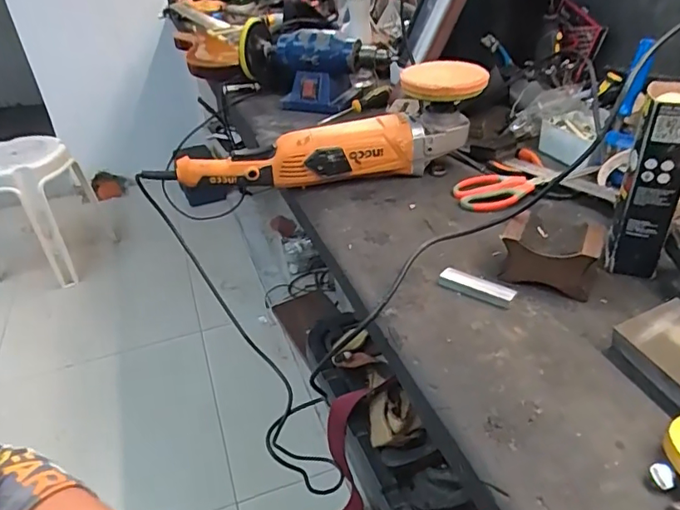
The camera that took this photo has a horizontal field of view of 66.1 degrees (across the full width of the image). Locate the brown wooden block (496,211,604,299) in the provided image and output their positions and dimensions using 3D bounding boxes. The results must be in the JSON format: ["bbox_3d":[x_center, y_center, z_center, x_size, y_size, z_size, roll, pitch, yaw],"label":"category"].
[{"bbox_3d":[0.225,0.001,0.562,0.095,0.061,0.064,12,39,24],"label":"brown wooden block"}]

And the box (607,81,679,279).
[{"bbox_3d":[0.325,-0.072,0.542,0.058,0.189,0.072,15,40,28],"label":"box"}]

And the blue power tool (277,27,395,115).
[{"bbox_3d":[-0.013,-0.377,1.066,0.237,0.137,0.118,1,35,6],"label":"blue power tool"}]

